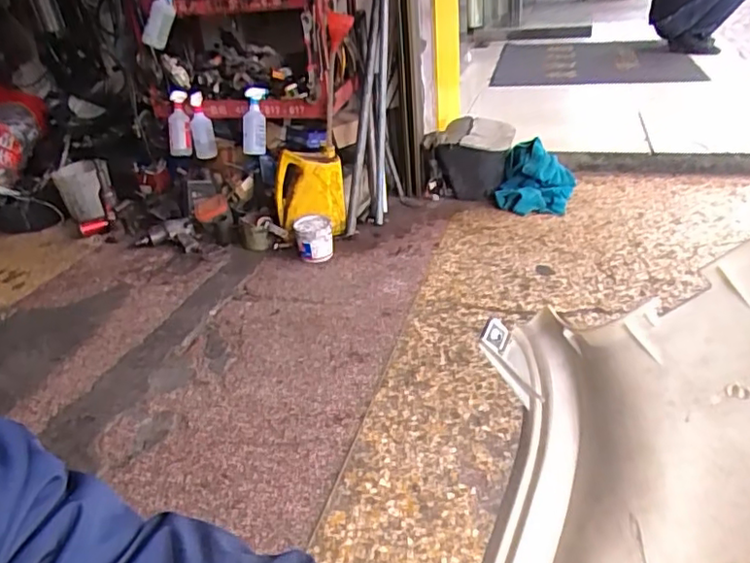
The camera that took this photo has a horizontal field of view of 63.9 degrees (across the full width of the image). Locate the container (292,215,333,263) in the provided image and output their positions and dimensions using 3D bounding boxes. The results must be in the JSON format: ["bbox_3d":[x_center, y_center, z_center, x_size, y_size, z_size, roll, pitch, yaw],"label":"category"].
[{"bbox_3d":[-0.190,-0.132,1.864,0.112,0.113,0.099,-8,29,-7],"label":"container"}]

